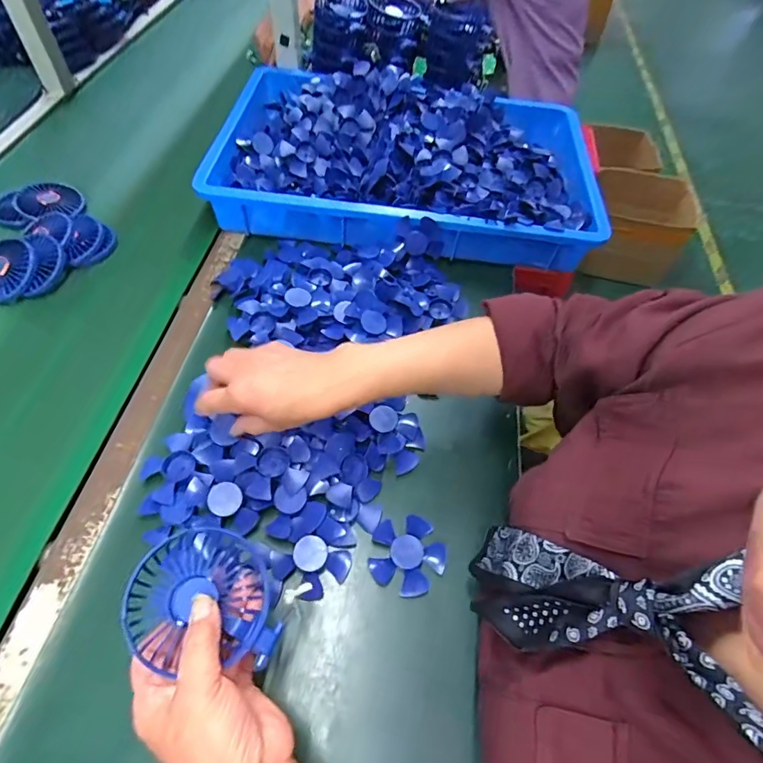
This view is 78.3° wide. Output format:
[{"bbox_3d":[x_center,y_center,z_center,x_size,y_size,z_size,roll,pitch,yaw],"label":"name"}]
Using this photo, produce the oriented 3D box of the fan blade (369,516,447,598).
[{"bbox_3d":[0.024,0.164,0.449,0.070,0.018,0.070,2,55,-3],"label":"fan blade"}]

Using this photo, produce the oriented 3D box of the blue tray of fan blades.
[{"bbox_3d":[0.049,-0.366,0.751,0.571,0.090,0.388,7,57,1],"label":"blue tray of fan blades"}]

